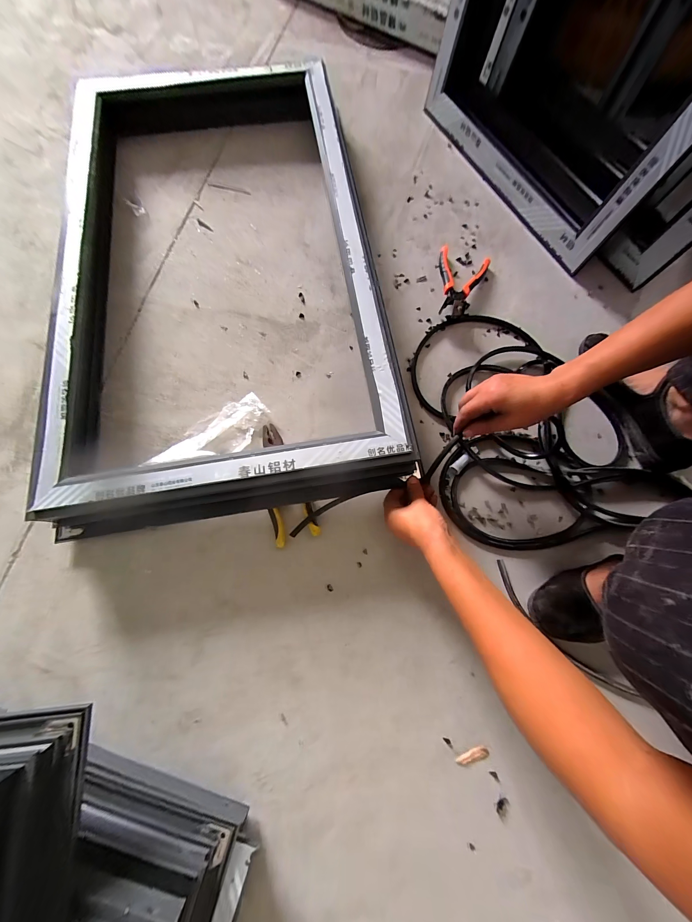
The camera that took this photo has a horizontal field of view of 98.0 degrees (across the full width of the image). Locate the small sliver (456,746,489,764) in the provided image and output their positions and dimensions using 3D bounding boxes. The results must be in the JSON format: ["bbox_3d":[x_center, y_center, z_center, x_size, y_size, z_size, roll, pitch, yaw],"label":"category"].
[{"bbox_3d":[0.167,0.389,0.397,0.044,0.004,0.013,-15,77,-5],"label":"small sliver"}]

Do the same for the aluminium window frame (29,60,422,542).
[{"bbox_3d":[-0.215,-0.367,0.524,0.490,0.103,0.894,-8,76,-4],"label":"aluminium window frame"}]

